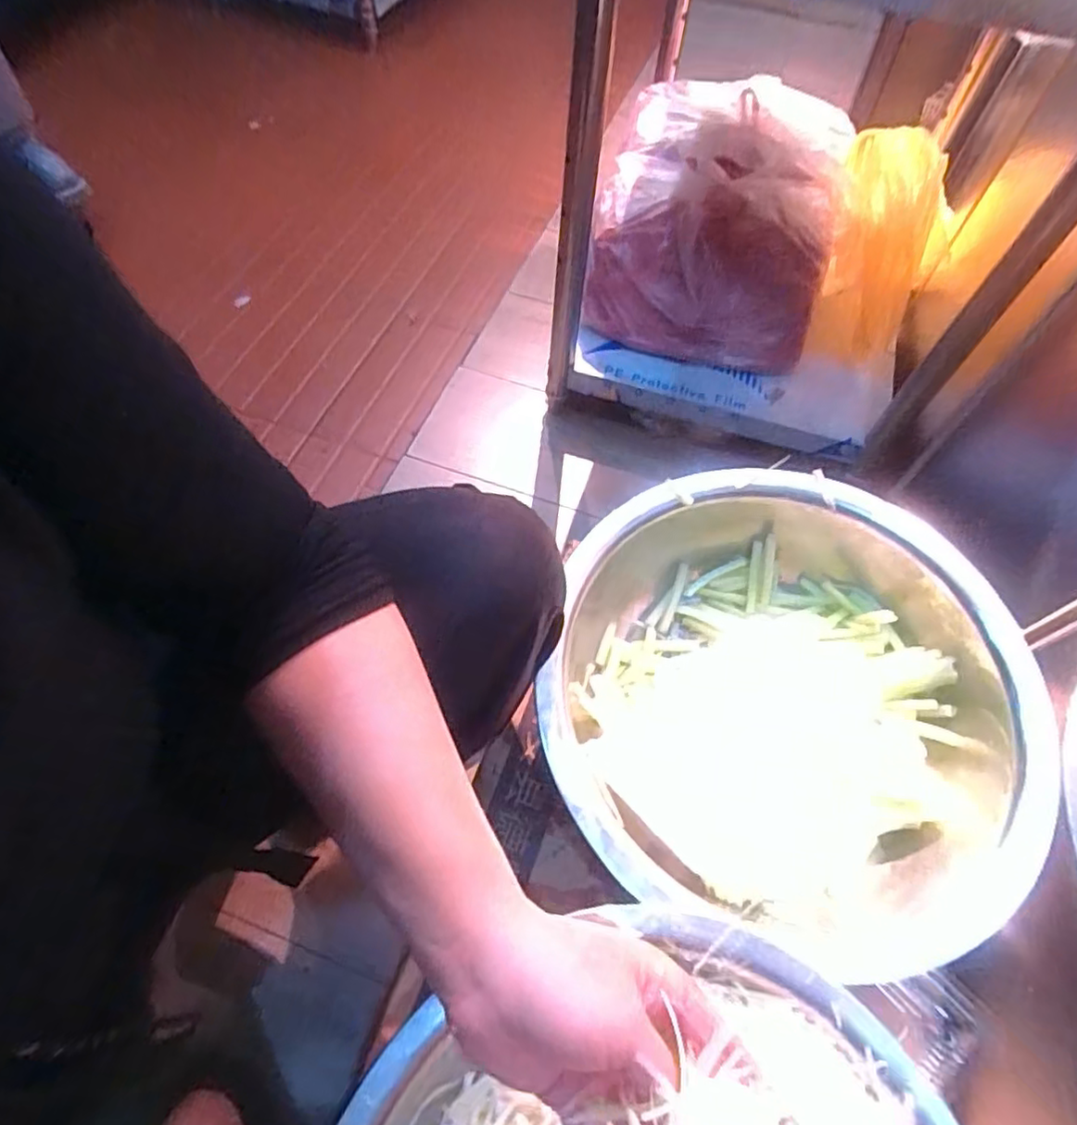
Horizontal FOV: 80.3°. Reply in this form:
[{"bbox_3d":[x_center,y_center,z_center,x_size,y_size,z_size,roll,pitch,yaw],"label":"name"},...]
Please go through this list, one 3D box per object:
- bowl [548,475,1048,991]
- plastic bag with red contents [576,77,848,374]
[{"bbox_3d":[0.181,0.101,0.478,0.334,0.101,0.329,21,62,10],"label":"bowl"},{"bbox_3d":[0.263,-0.505,0.945,0.315,0.201,0.384,15,61,6],"label":"plastic bag with red contents"}]

